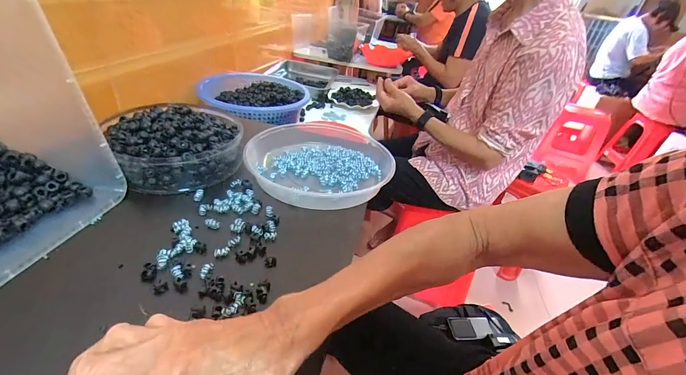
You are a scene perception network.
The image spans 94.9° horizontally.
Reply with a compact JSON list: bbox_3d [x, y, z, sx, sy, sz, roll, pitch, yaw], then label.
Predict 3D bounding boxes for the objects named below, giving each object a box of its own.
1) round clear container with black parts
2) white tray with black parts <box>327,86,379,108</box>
[{"bbox_3d":[-0.251,-0.074,0.493,0.179,0.065,0.185,6,35,-4],"label":"round clear container with black parts"},{"bbox_3d":[0.029,-0.325,1.127,0.157,0.028,0.175,1,35,-12],"label":"white tray with black parts"}]

